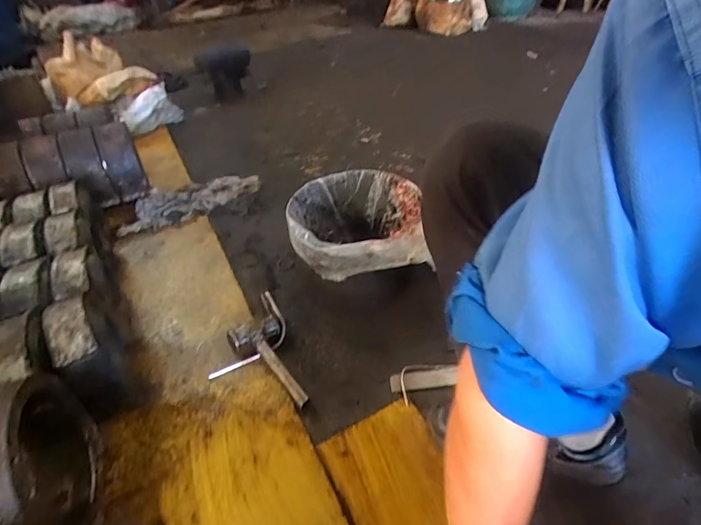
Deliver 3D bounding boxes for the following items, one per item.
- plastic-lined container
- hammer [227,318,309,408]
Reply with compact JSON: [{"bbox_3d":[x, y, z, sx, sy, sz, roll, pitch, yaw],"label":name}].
[{"bbox_3d":[0.020,-0.052,0.921,0.294,0.187,0.315,-5,42,-1],"label":"plastic-lined container"},{"bbox_3d":[-0.159,0.190,0.758,0.101,0.045,0.204,-17,41,-16],"label":"hammer"}]

